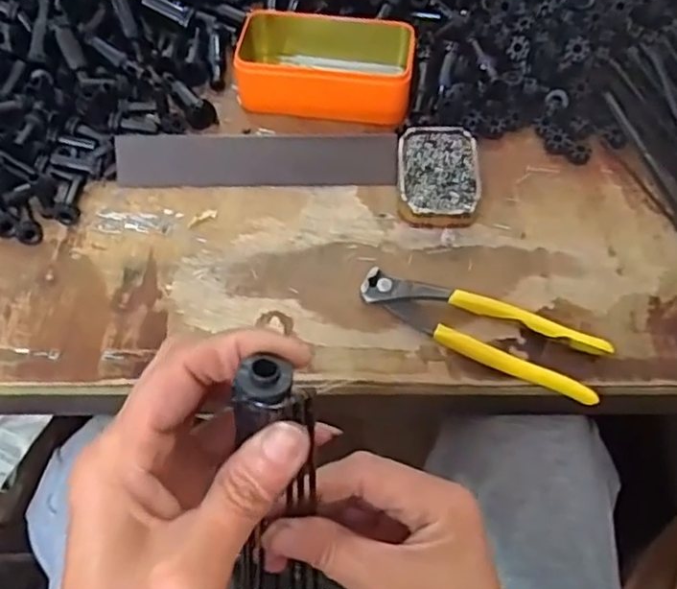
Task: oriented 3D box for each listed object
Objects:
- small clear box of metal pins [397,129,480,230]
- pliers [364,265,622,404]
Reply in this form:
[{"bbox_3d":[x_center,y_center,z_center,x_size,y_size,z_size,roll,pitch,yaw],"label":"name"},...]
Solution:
[{"bbox_3d":[0.077,-0.092,0.512,0.060,0.022,0.089,1,57,0],"label":"small clear box of metal pins"},{"bbox_3d":[0.094,0.022,0.447,0.166,0.016,0.045,24,60,14],"label":"pliers"}]

